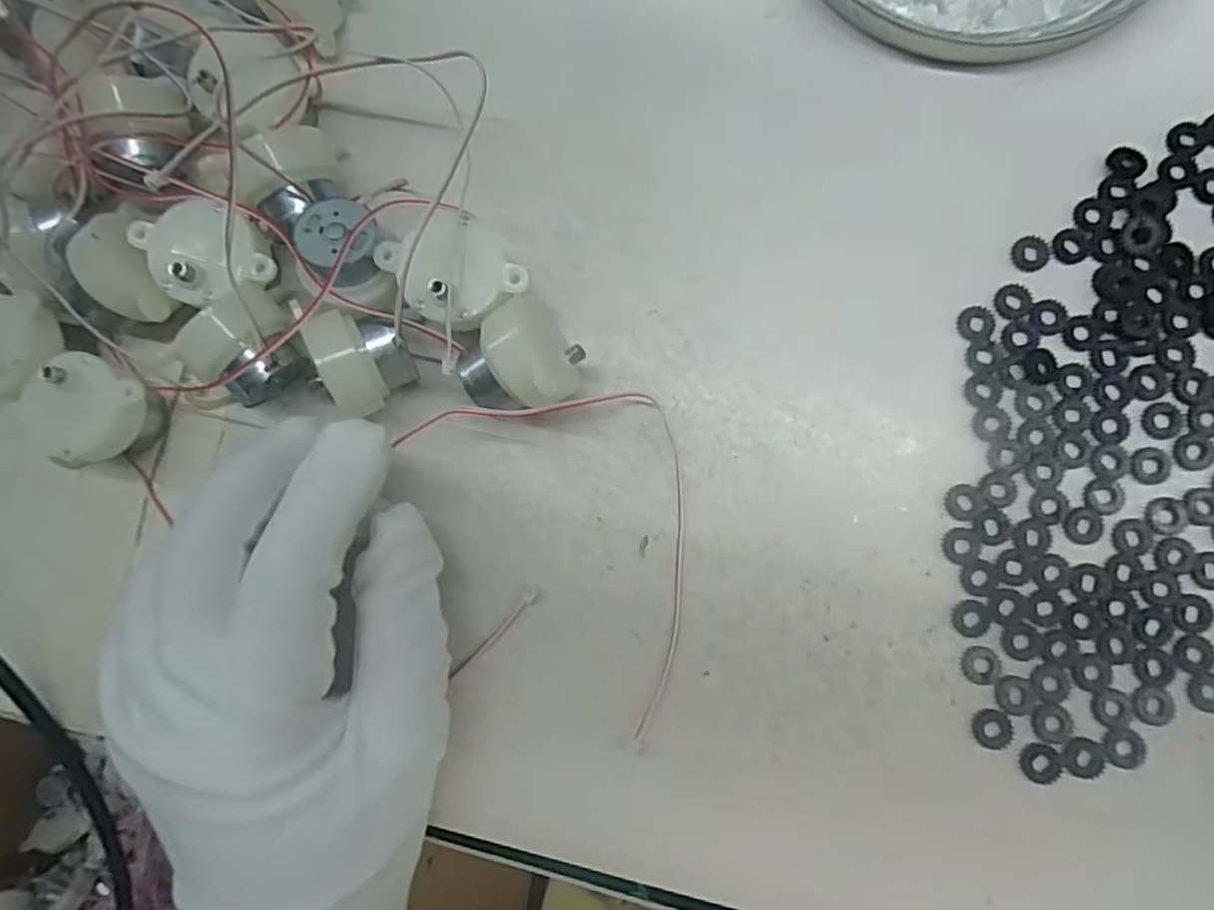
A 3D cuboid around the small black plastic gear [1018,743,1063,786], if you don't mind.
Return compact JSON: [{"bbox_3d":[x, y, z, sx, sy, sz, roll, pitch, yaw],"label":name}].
[{"bbox_3d":[0.120,0.085,0.188,0.011,0.004,0.010,-1,85,6],"label":"small black plastic gear"}]

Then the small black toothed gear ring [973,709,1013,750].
[{"bbox_3d":[0.108,0.077,0.190,0.011,0.004,0.011,-1,85,6],"label":"small black toothed gear ring"}]

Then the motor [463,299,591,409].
[{"bbox_3d":[-0.026,-0.028,0.202,0.033,0.034,0.033,-37,82,2],"label":"motor"}]

